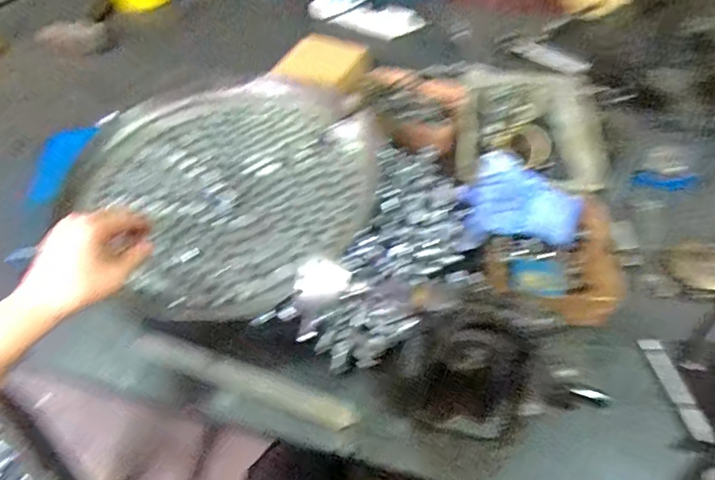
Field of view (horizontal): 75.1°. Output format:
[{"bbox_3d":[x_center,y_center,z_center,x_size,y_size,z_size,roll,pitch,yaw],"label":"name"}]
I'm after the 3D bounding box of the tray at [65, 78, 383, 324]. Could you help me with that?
[{"bbox_3d":[-0.177,-0.085,0.609,0.378,0.057,0.350,0,51,0],"label":"tray"}]

